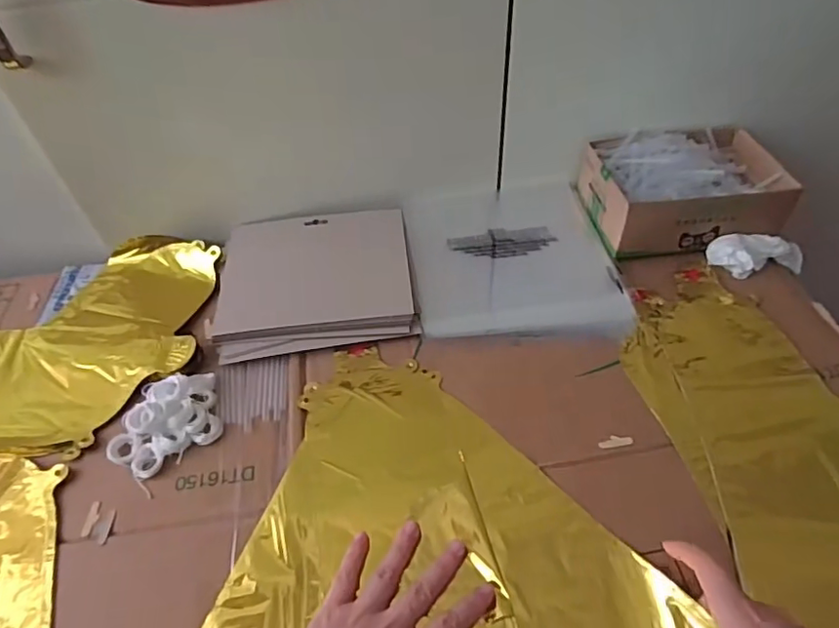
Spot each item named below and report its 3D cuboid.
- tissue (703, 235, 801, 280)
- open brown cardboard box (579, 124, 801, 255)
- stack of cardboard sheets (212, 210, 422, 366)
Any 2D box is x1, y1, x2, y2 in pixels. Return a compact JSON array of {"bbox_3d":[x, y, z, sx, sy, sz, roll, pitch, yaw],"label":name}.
[{"bbox_3d":[0.356,-0.060,0.571,0.108,0.035,0.042,-1,49,-15],"label":"tissue"},{"bbox_3d":[0.279,-0.137,0.598,0.191,0.072,0.142,-5,50,-1],"label":"open brown cardboard box"},{"bbox_3d":[-0.106,-0.040,0.569,0.195,0.021,0.172,-8,51,-4],"label":"stack of cardboard sheets"}]

